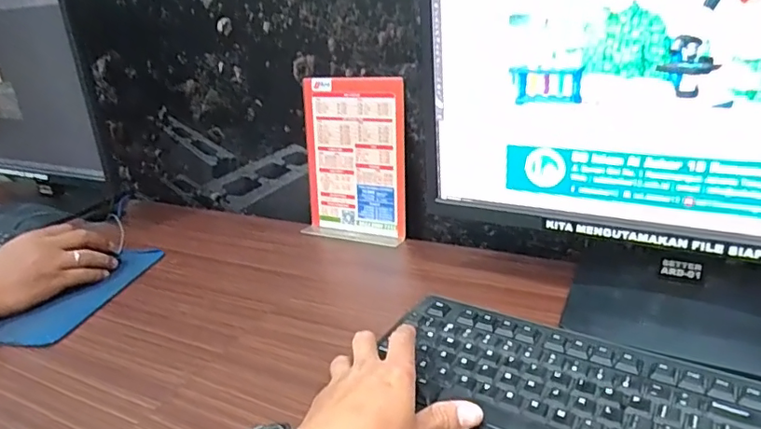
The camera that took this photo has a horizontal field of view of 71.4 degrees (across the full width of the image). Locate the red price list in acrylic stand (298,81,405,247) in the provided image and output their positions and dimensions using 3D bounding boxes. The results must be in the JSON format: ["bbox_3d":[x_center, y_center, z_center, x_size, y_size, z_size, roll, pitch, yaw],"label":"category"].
[{"bbox_3d":[-0.039,-0.070,0.712,0.144,0.209,0.057,6,26,25],"label":"red price list in acrylic stand"}]

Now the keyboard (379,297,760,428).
[{"bbox_3d":[0.189,0.149,0.367,0.413,0.018,0.144,11,29,33],"label":"keyboard"}]

